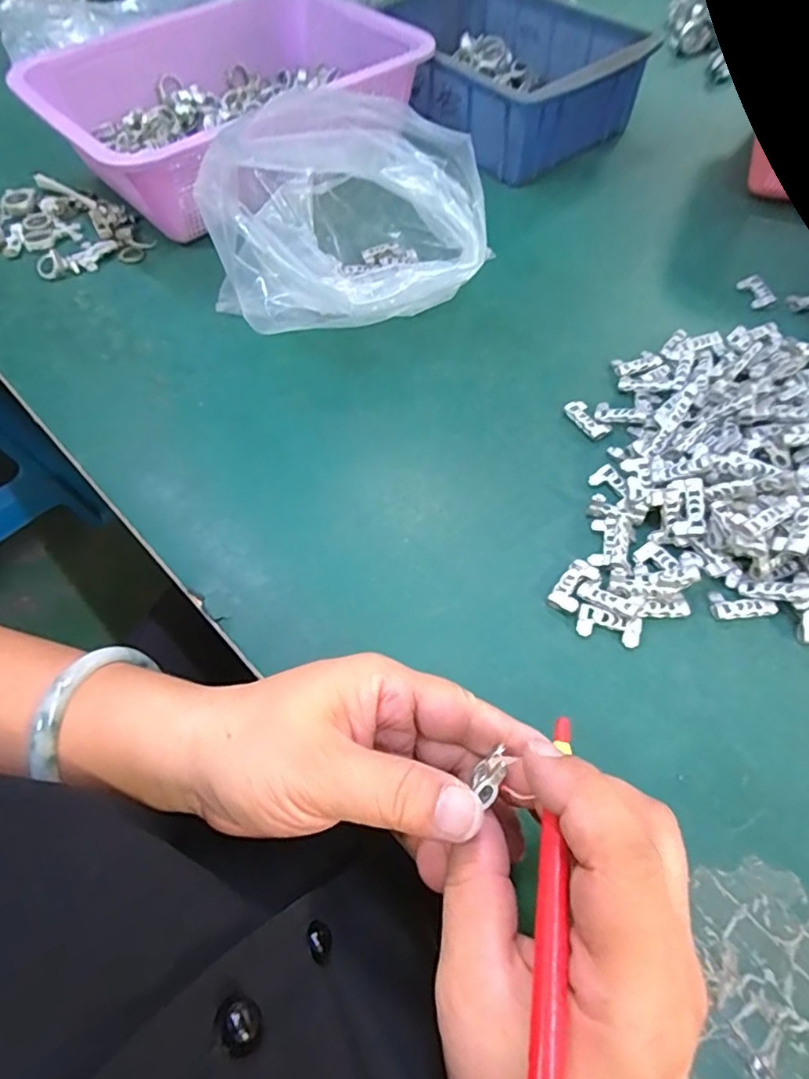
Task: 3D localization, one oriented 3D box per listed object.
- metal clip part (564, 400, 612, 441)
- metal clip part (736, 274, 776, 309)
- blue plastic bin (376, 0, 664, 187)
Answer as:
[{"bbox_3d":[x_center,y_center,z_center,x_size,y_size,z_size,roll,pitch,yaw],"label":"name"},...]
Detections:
[{"bbox_3d":[0.115,-0.075,0.358,0.016,0.006,0.030,-30,63,-15],"label":"metal clip part"},{"bbox_3d":[0.257,-0.181,0.419,0.014,0.012,0.029,-11,59,-4],"label":"metal clip part"},{"bbox_3d":[0.089,-0.447,0.546,0.171,0.070,0.242,-31,63,-15],"label":"blue plastic bin"}]

